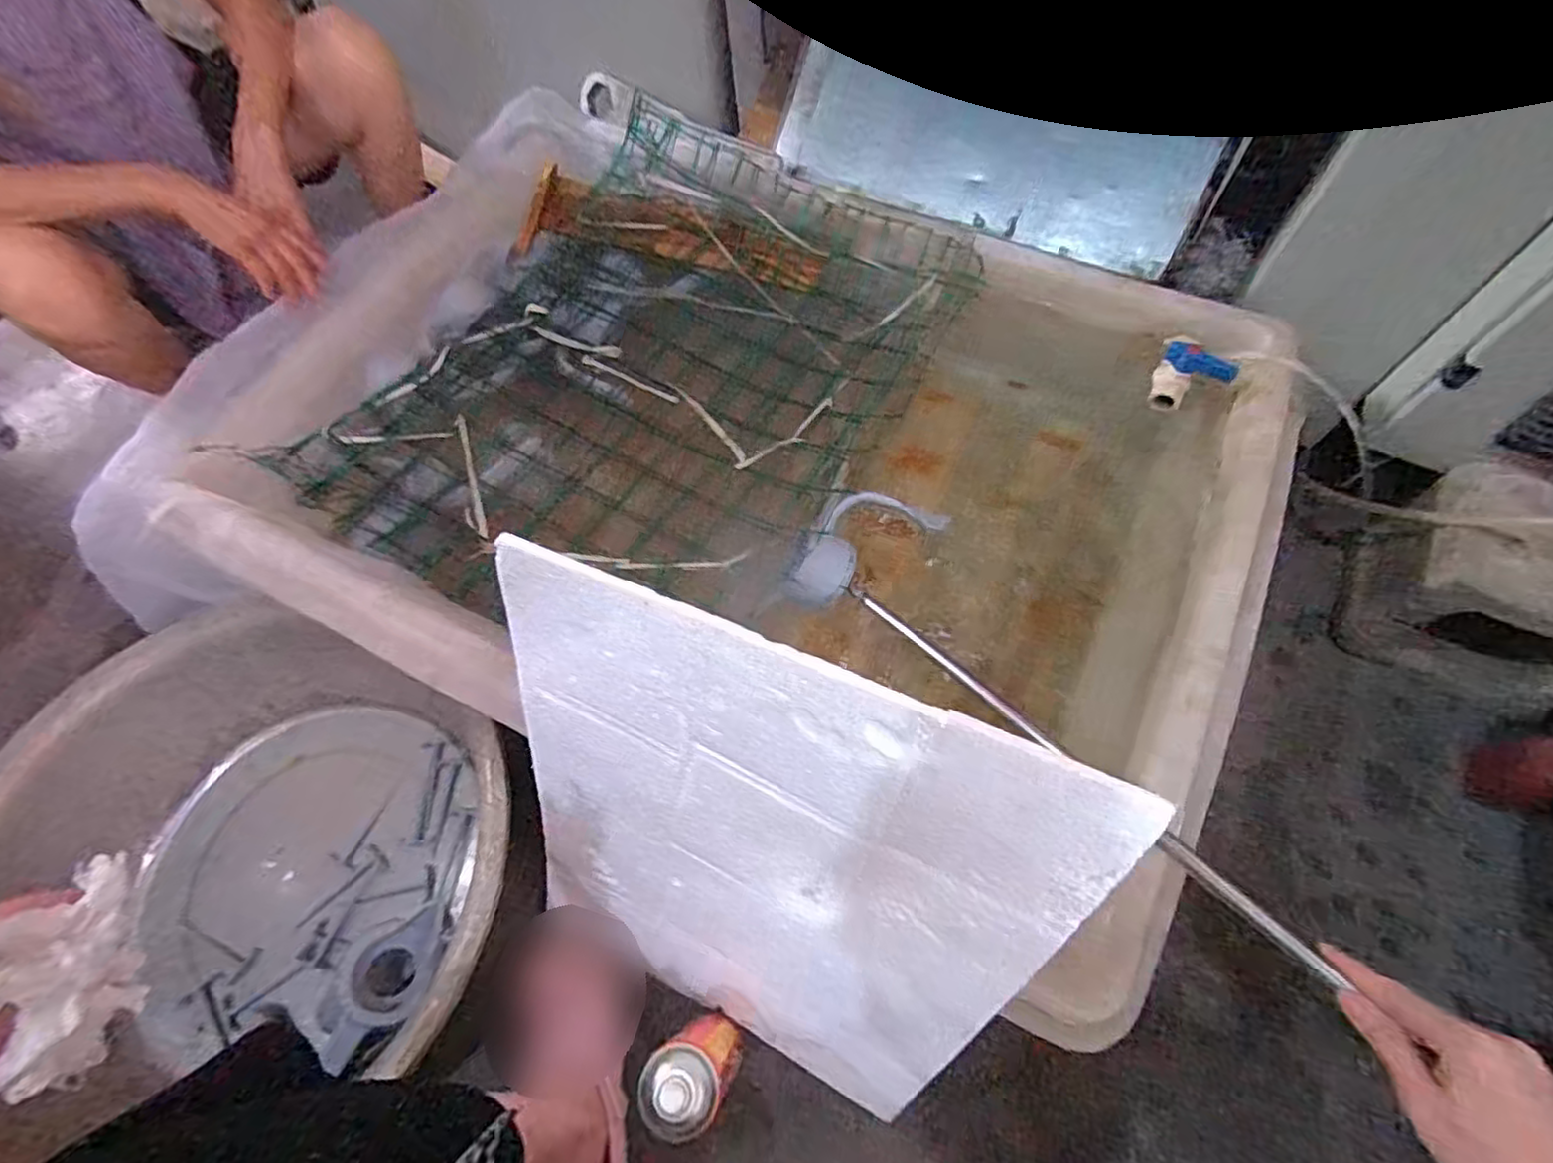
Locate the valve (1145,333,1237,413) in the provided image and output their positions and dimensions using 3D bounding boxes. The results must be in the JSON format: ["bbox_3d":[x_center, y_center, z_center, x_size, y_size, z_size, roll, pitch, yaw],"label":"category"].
[{"bbox_3d":[0.479,-0.243,0.789,0.089,0.055,0.077,39,71,19],"label":"valve"}]

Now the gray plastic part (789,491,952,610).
[{"bbox_3d":[0.091,-0.049,0.733,0.196,0.042,0.079,-33,67,-14],"label":"gray plastic part"}]

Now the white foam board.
[{"bbox_3d":[-0.020,0.240,0.534,0.400,0.513,0.018,22,40,14],"label":"white foam board"}]

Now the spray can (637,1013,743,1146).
[{"bbox_3d":[-0.070,0.432,0.603,0.063,0.211,0.062,-1,63,2],"label":"spray can"}]

